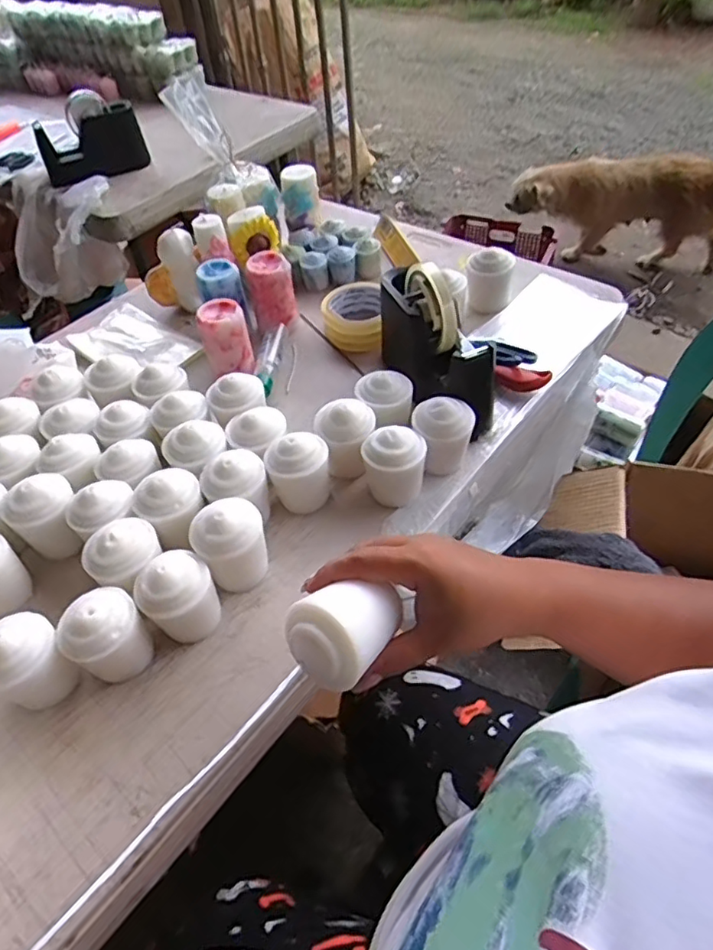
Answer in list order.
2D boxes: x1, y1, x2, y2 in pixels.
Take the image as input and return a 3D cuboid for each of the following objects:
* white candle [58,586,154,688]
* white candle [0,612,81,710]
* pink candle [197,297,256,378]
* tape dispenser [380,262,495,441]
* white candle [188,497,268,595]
[{"bbox_3d":[-0.189,0.122,0.443,0.056,0.066,0.052,-33,55,-22],"label":"white candle"},{"bbox_3d":[-0.237,0.138,0.425,0.049,0.064,0.053,25,56,23],"label":"white candle"},{"bbox_3d":[-0.147,-0.154,0.660,0.052,0.073,0.051,-15,50,-8],"label":"pink candle"},{"bbox_3d":[0.077,-0.134,0.592,0.059,0.122,0.188,-23,52,-14],"label":"tape dispenser"},{"bbox_3d":[-0.101,0.060,0.480,0.057,0.073,0.045,-23,52,-14],"label":"white candle"}]

